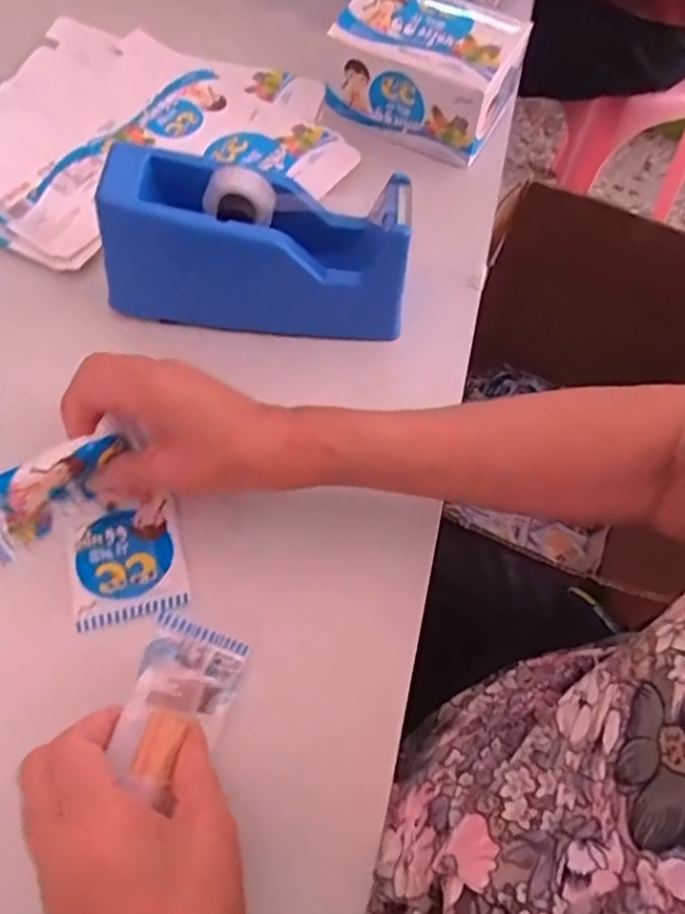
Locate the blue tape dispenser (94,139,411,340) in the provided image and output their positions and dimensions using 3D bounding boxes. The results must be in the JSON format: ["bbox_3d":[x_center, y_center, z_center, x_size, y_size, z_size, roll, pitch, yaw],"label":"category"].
[{"bbox_3d":[-0.056,-0.140,0.448,0.195,0.088,0.074,2,61,-3],"label":"blue tape dispenser"}]

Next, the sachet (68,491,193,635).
[{"bbox_3d":[-0.125,0.060,0.391,0.063,0.008,0.067,-12,63,-10],"label":"sachet"}]

